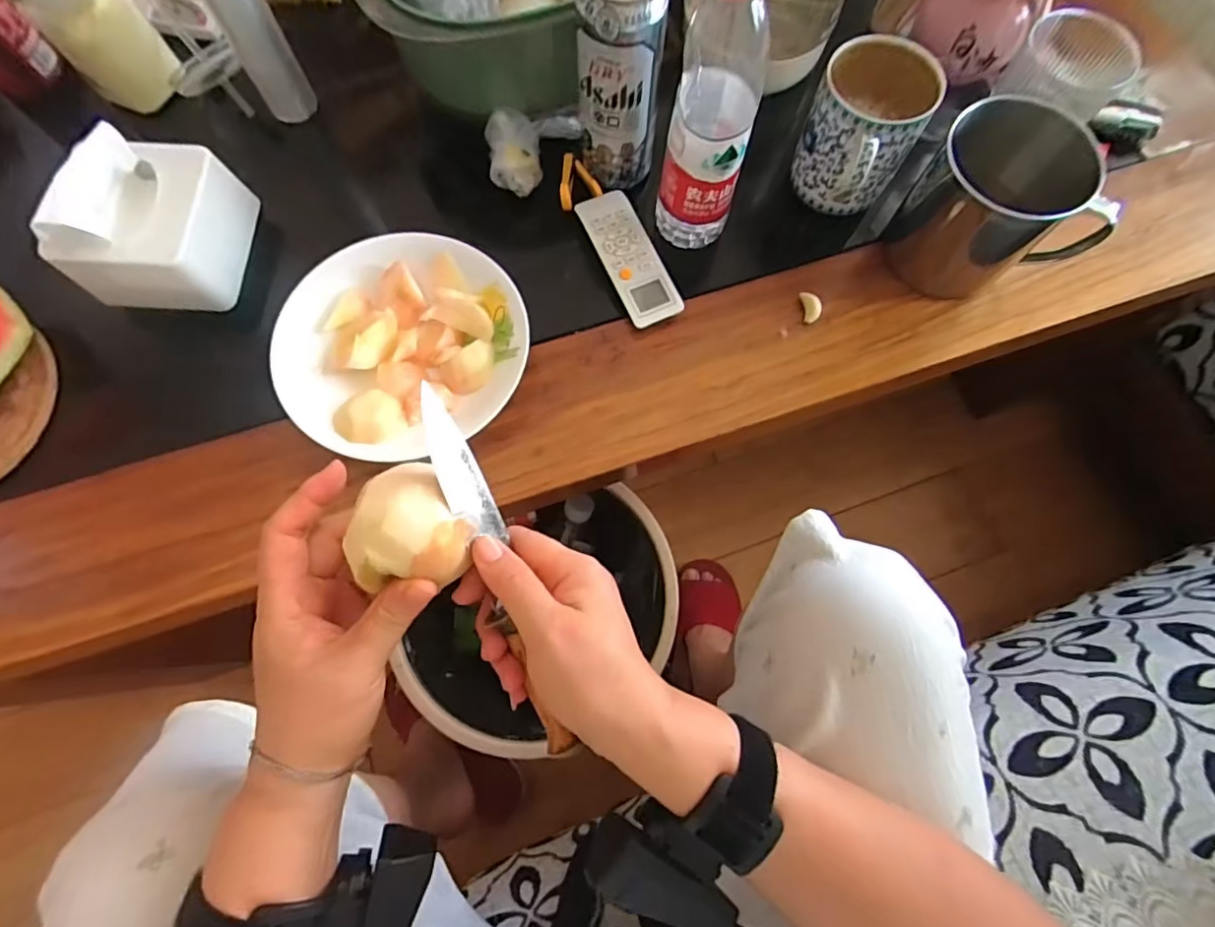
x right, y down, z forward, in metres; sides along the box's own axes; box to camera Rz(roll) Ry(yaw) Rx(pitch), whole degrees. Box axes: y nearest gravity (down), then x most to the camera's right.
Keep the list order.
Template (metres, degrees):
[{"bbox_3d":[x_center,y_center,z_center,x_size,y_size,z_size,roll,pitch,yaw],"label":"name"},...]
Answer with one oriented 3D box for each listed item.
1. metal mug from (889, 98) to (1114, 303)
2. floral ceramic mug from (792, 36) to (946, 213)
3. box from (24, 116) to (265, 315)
[{"bbox_3d":[0.321,-0.204,0.455,0.137,0.123,0.095,40,77,11],"label":"metal mug"},{"bbox_3d":[0.212,-0.278,0.479,0.084,0.097,0.134,28,75,8],"label":"floral ceramic mug"},{"bbox_3d":[-0.361,-0.191,0.438,0.098,0.088,0.111,5,73,1],"label":"box"}]

